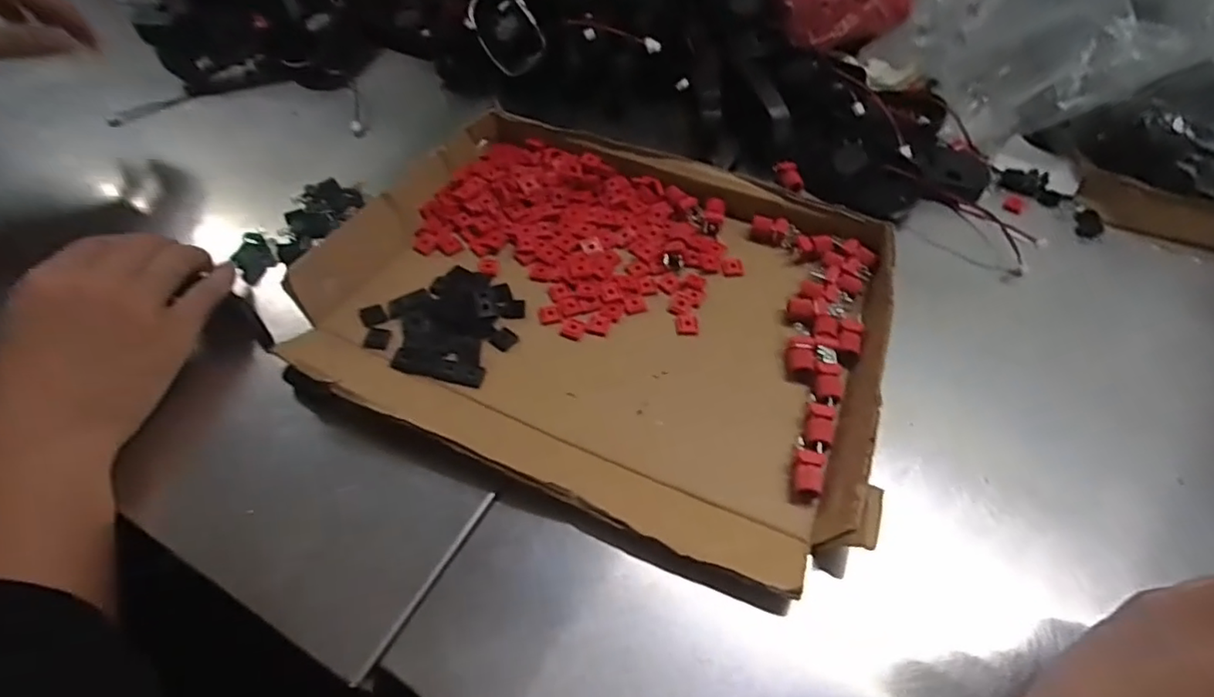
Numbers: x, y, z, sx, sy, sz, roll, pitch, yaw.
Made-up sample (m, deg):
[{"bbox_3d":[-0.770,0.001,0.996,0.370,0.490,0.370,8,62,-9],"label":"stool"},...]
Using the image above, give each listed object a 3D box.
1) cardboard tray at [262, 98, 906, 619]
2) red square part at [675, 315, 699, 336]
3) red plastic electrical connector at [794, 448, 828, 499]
[{"bbox_3d":[0.005,-0.032,0.386,0.342,0.044,0.276,19,55,16],"label":"cardboard tray"},{"bbox_3d":[0.050,-0.016,0.383,0.014,0.004,0.014,0,54,-1],"label":"red square part"},{"bbox_3d":[0.106,0.066,0.320,0.015,0.013,0.023,14,55,10],"label":"red plastic electrical connector"}]

